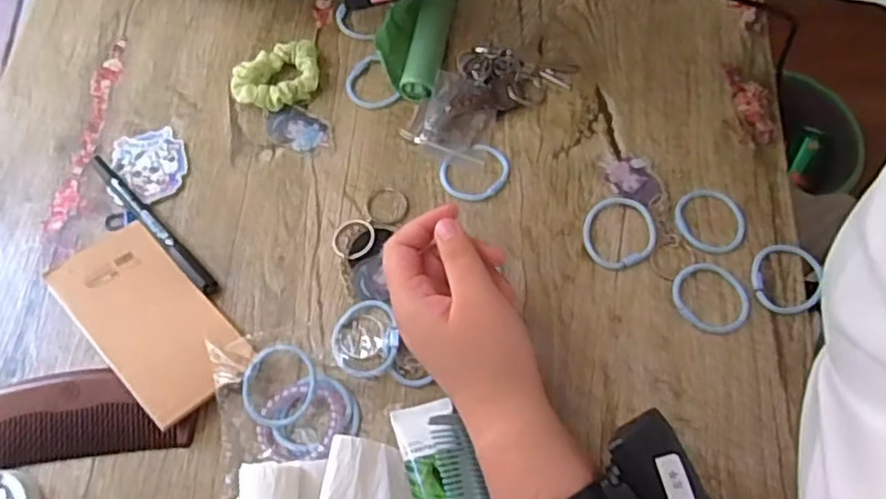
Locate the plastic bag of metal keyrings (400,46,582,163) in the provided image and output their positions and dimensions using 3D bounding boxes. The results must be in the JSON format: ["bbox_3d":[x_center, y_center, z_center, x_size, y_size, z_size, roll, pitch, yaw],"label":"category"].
[{"bbox_3d":[0.033,-0.116,0.511,0.131,0.019,0.069,-43,71,-16],"label":"plastic bag of metal keyrings"}]

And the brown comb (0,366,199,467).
[{"bbox_3d":[-0.228,0.101,0.426,0.141,0.014,0.055,-7,65,-1],"label":"brown comb"}]

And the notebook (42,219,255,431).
[{"bbox_3d":[-0.186,0.040,0.437,0.073,0.016,0.142,-38,68,-26],"label":"notebook"}]

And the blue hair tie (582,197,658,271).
[{"bbox_3d":[0.120,-0.011,0.465,0.048,0.004,0.053,14,67,8],"label":"blue hair tie"}]

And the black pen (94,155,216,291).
[{"bbox_3d":[-0.202,-0.019,0.476,0.010,0.013,0.138,-42,71,-16],"label":"black pen"}]

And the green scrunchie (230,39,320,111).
[{"bbox_3d":[-0.124,-0.130,0.521,0.070,0.021,0.048,-36,69,-13],"label":"green scrunchie"}]

